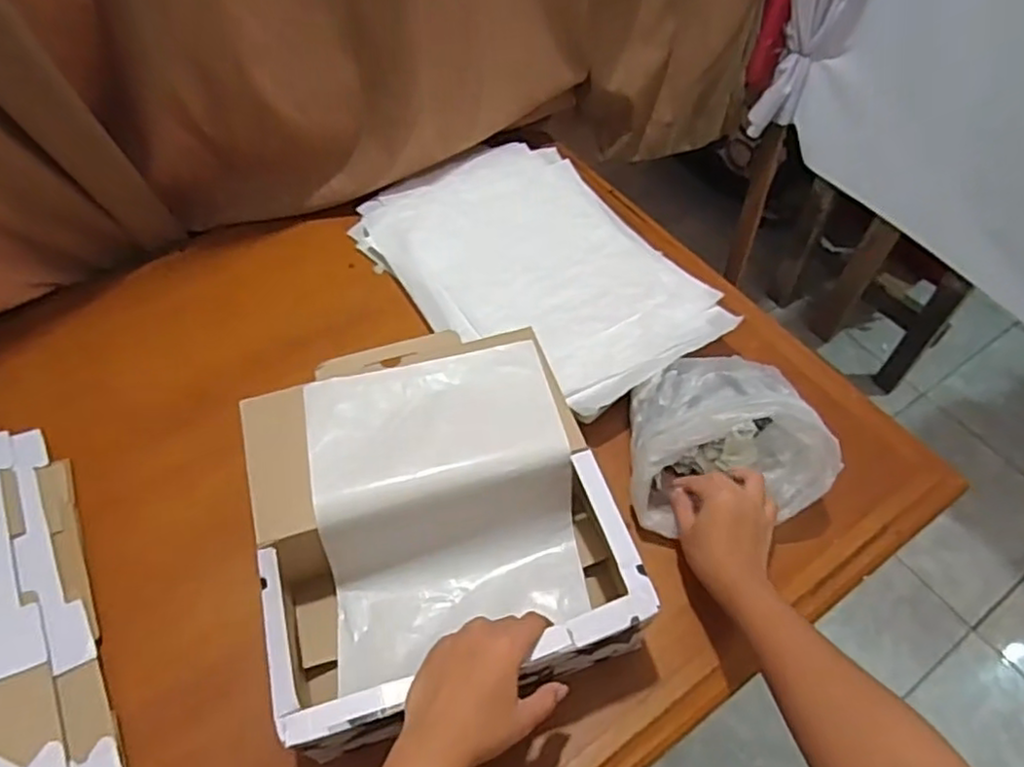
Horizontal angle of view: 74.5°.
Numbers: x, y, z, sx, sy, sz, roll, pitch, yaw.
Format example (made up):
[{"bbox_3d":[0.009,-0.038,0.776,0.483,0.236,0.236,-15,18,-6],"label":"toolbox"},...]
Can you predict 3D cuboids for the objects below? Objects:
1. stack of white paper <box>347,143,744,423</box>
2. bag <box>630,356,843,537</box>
[{"bbox_3d":[0.025,-0.142,0.805,0.287,0.033,0.432,-30,57,-18],"label":"stack of white paper"},{"bbox_3d":[0.194,0.045,0.632,0.168,0.101,0.158,-5,54,-4],"label":"bag"}]

